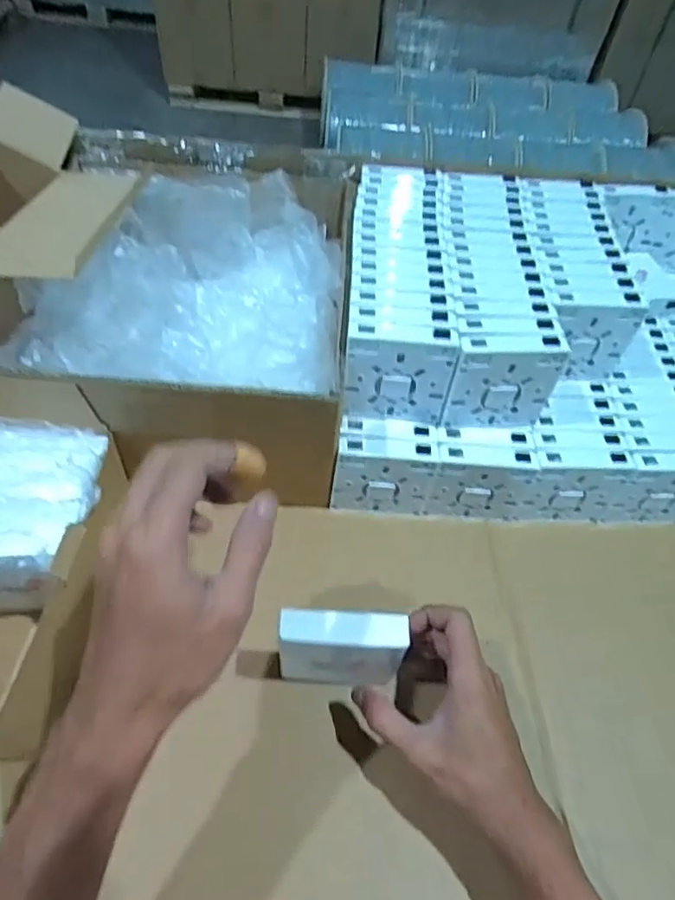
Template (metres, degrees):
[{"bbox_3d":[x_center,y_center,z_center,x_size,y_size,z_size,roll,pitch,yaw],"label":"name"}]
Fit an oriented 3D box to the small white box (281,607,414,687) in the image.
[{"bbox_3d":[0.002,0.143,0.396,0.085,0.087,0.024,4,50,0],"label":"small white box"}]

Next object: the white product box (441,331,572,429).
[{"bbox_3d":[0.135,-0.057,0.462,0.086,0.083,0.025,0,50,-3],"label":"white product box"}]

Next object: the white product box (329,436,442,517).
[{"bbox_3d":[0.042,0.025,0.497,0.085,0.084,0.021,5,50,1],"label":"white product box"}]

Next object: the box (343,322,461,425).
[{"bbox_3d":[0.049,-0.062,0.459,0.084,0.087,0.020,3,50,-1],"label":"box"}]

